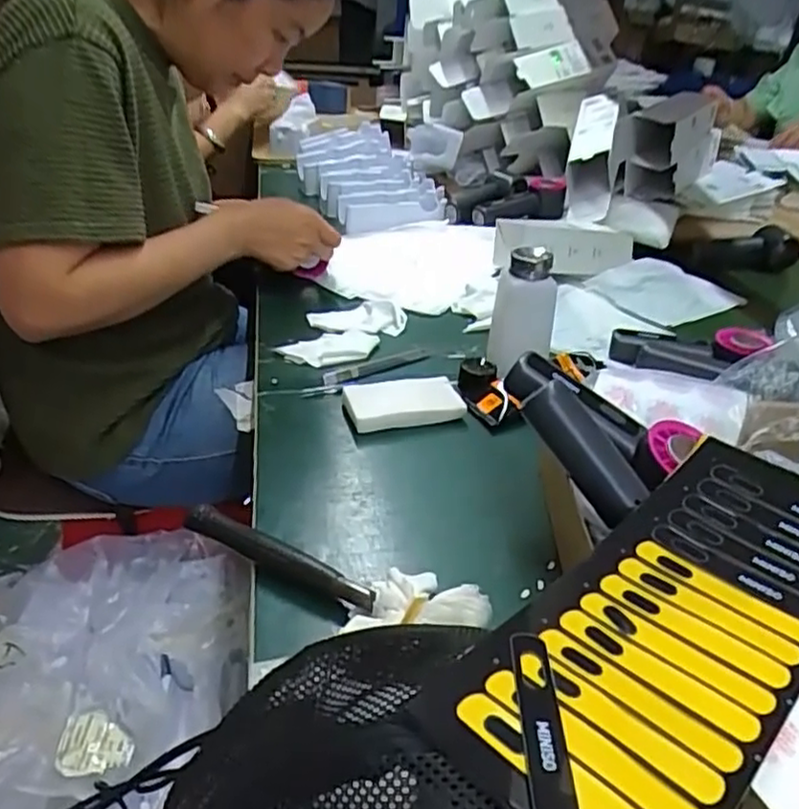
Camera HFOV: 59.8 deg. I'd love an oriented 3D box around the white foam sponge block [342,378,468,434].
[{"bbox_3d":[0.002,-0.003,0.640,0.104,0.014,0.068,-7,33,-19],"label":"white foam sponge block"}]

